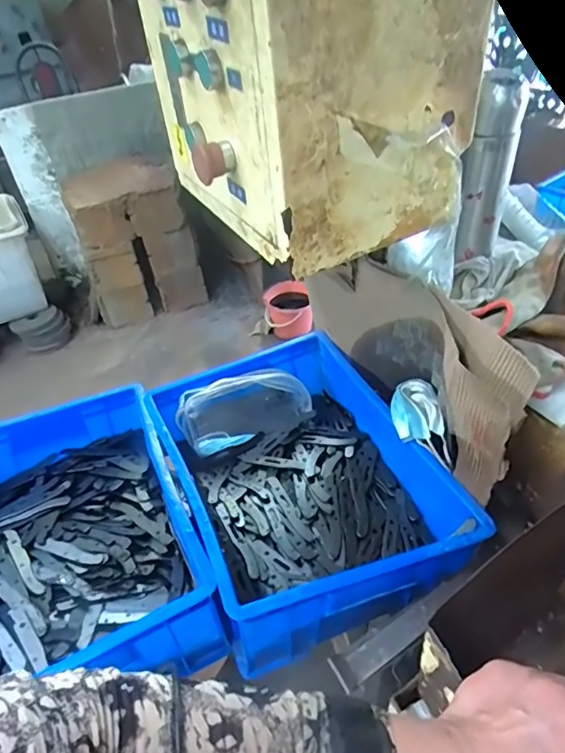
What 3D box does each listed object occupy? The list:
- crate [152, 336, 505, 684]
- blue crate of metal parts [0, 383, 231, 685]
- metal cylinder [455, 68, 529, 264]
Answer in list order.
[{"bbox_3d":[0.020,0.129,0.696,0.297,0.116,0.407,-18,42,-15],"label":"crate"},{"bbox_3d":[-0.276,0.194,0.650,0.290,0.115,0.398,-19,43,-16],"label":"blue crate of metal parts"},{"bbox_3d":[0.226,-0.225,0.567,0.048,0.186,0.052,18,46,24],"label":"metal cylinder"}]

